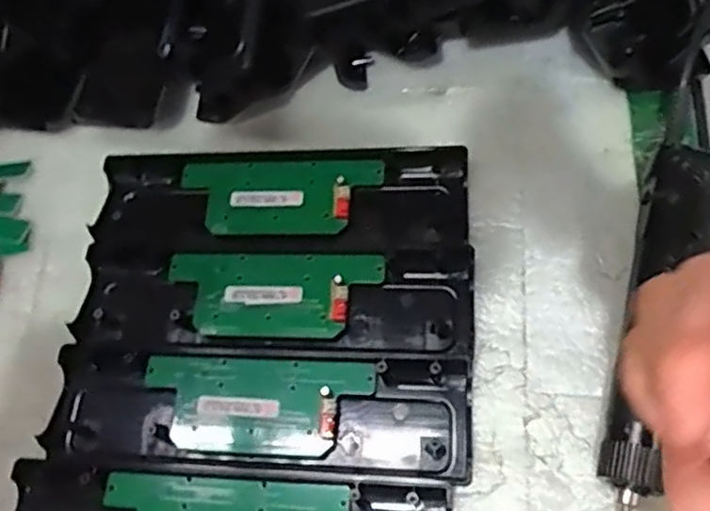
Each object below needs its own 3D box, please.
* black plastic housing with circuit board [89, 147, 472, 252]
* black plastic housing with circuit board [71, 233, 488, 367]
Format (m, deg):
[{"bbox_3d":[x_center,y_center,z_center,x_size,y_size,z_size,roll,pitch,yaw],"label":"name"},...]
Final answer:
[{"bbox_3d":[-0.050,-0.039,0.437,0.243,0.015,0.069,0,66,9],"label":"black plastic housing with circuit board"},{"bbox_3d":[-0.051,0.023,0.411,0.243,0.016,0.075,3,68,4],"label":"black plastic housing with circuit board"}]

